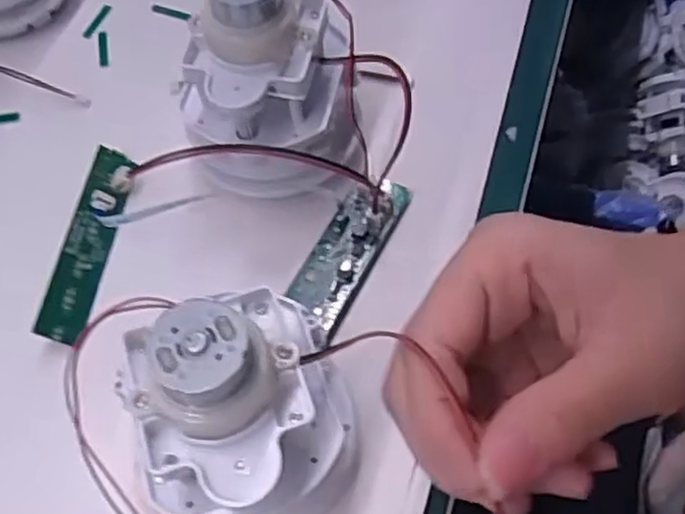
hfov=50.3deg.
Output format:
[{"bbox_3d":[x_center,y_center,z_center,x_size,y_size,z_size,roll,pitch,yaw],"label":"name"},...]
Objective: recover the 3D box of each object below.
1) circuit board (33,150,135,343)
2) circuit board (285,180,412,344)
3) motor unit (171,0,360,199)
[{"bbox_3d":[-0.094,-0.007,0.274,0.017,0.010,0.082,26,57,-28],"label":"circuit board"},{"bbox_3d":[0.001,-0.004,0.271,0.022,0.015,0.066,23,63,18],"label":"circuit board"},{"bbox_3d":[-0.026,-0.063,0.263,0.059,0.083,0.056,-2,58,4],"label":"motor unit"}]

